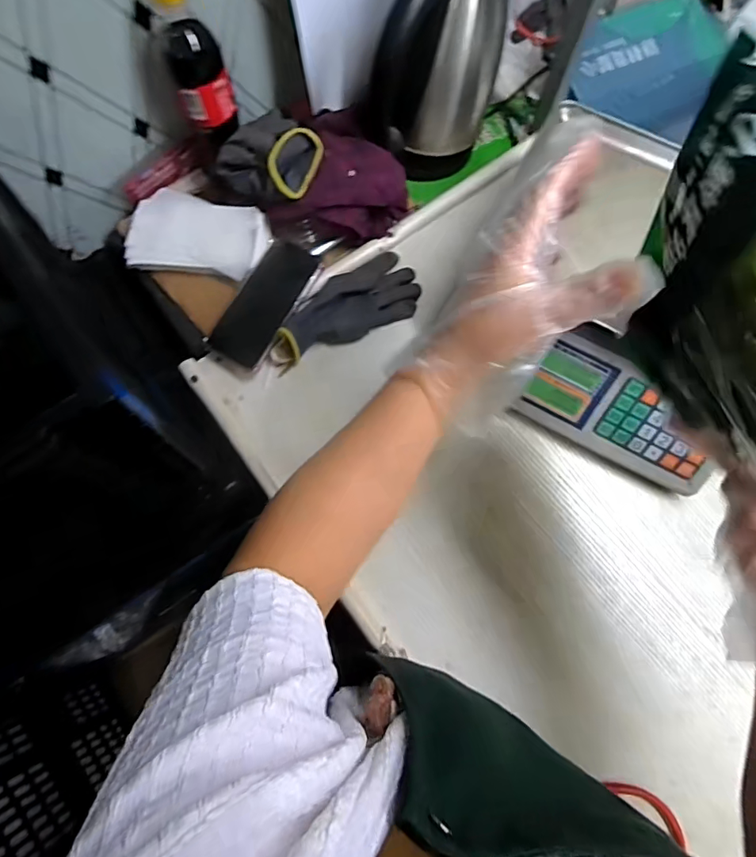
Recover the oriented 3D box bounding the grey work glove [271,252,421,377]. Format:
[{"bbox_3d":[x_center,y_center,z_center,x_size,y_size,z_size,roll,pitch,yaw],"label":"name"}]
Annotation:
[{"bbox_3d":[-0.044,-0.147,0.591,0.201,0.042,0.087,-29,77,-7],"label":"grey work glove"}]

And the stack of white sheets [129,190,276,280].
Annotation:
[{"bbox_3d":[-0.223,-0.240,0.603,0.177,0.013,0.091,9,98,7],"label":"stack of white sheets"}]

